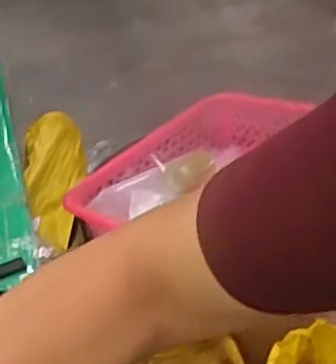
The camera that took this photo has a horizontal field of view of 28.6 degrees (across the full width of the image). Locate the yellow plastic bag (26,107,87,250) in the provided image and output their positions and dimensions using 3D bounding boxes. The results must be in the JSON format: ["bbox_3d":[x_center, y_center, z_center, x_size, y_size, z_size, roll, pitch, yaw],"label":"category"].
[{"bbox_3d":[-0.224,0.003,1.297,0.111,0.114,0.278,-2,68,4],"label":"yellow plastic bag"}]

